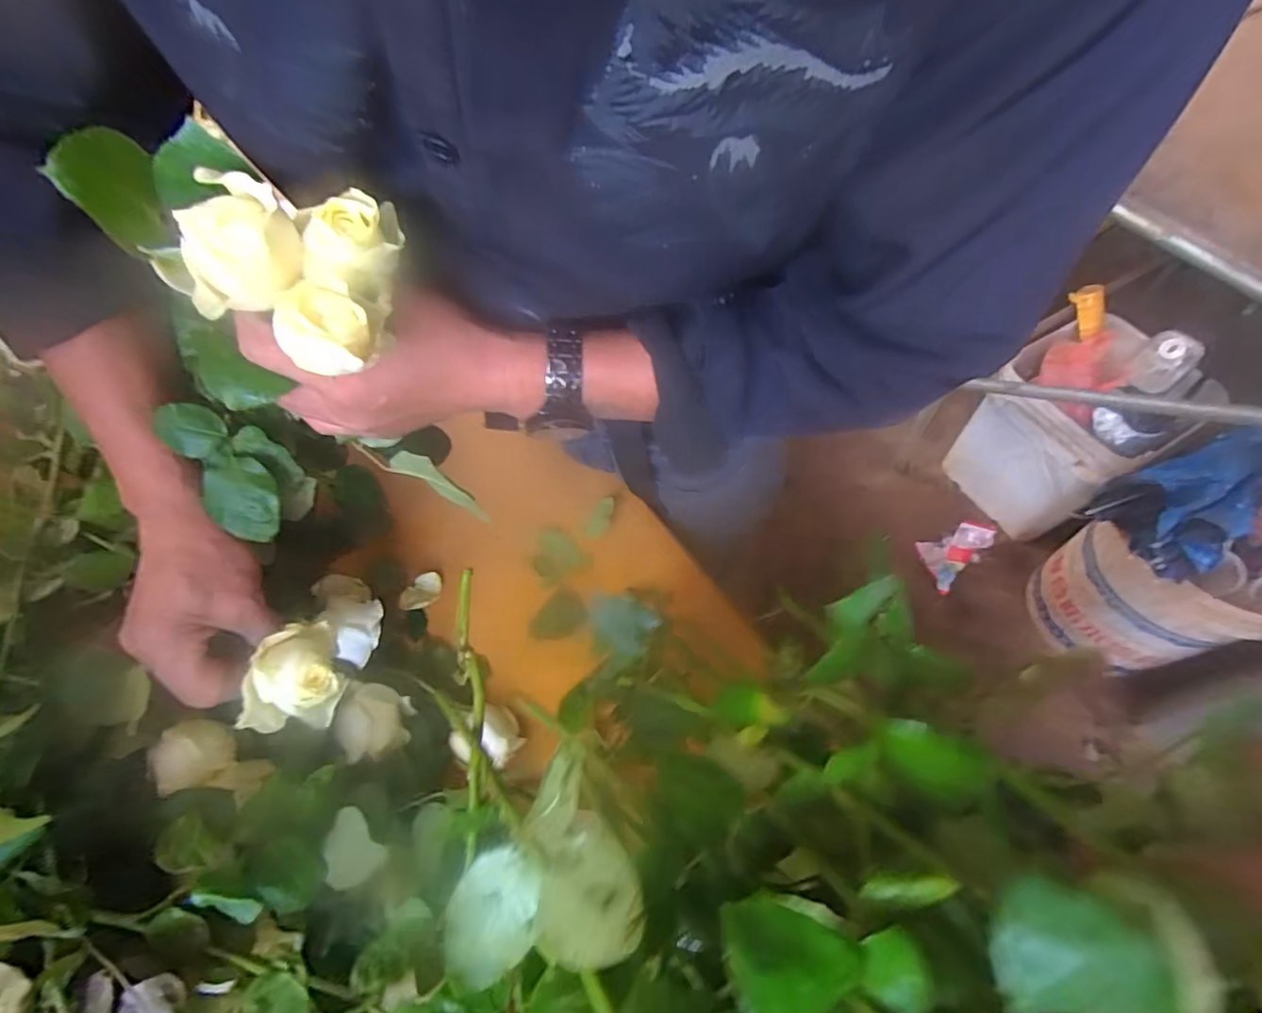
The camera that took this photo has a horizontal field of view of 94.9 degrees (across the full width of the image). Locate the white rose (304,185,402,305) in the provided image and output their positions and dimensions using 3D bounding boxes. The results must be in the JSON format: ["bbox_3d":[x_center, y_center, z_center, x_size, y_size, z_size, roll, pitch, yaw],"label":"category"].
[{"bbox_3d":[-0.122,-0.116,0.253,0.036,0.034,0.039,-2,59,3],"label":"white rose"}]

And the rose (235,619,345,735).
[{"bbox_3d":[-0.202,0.102,0.349,0.046,0.039,0.058,-4,59,1],"label":"rose"}]

